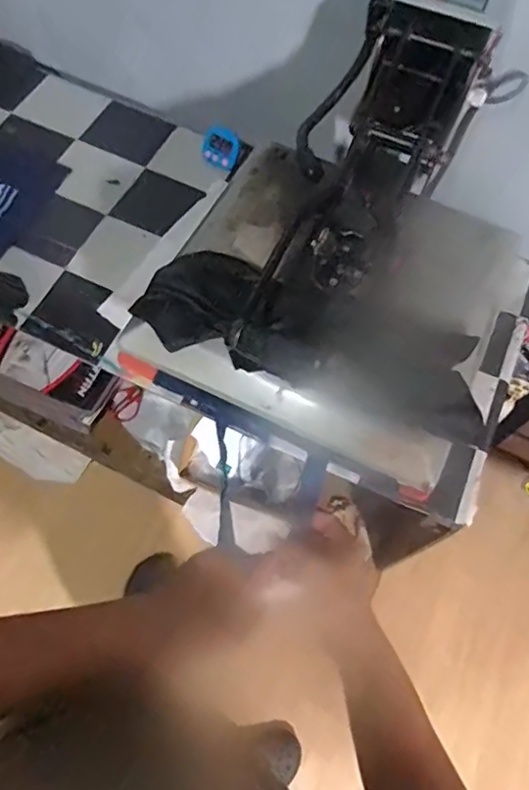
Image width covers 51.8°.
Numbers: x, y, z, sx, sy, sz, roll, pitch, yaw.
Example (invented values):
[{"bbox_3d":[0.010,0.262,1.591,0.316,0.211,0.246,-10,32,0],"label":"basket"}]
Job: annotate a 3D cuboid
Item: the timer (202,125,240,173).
[{"bbox_3d":[-0.077,-0.437,0.971,0.064,0.067,0.012,20,40,-24],"label":"timer"}]

